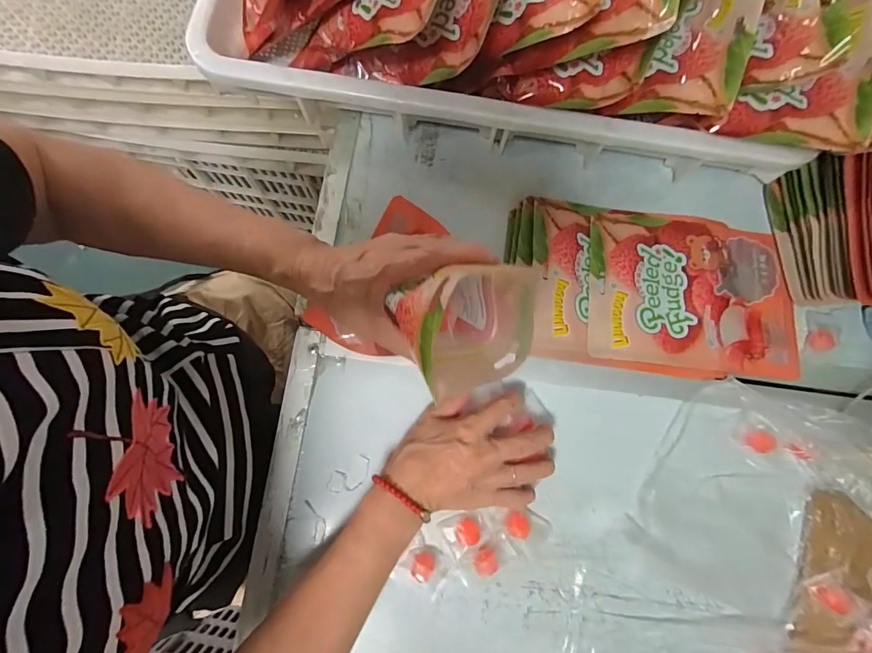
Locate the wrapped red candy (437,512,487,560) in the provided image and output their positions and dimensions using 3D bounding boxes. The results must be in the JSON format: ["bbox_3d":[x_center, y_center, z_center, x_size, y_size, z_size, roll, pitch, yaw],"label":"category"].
[{"bbox_3d":[0.025,0.183,0.356,0.037,0.007,0.031,-27,81,-5],"label":"wrapped red candy"}]

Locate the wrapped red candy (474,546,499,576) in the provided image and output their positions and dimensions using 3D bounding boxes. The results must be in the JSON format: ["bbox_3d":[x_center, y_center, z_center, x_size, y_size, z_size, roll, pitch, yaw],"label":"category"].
[{"bbox_3d":[0.043,0.206,0.351,0.021,0.014,0.021,0,80,-1],"label":"wrapped red candy"}]

